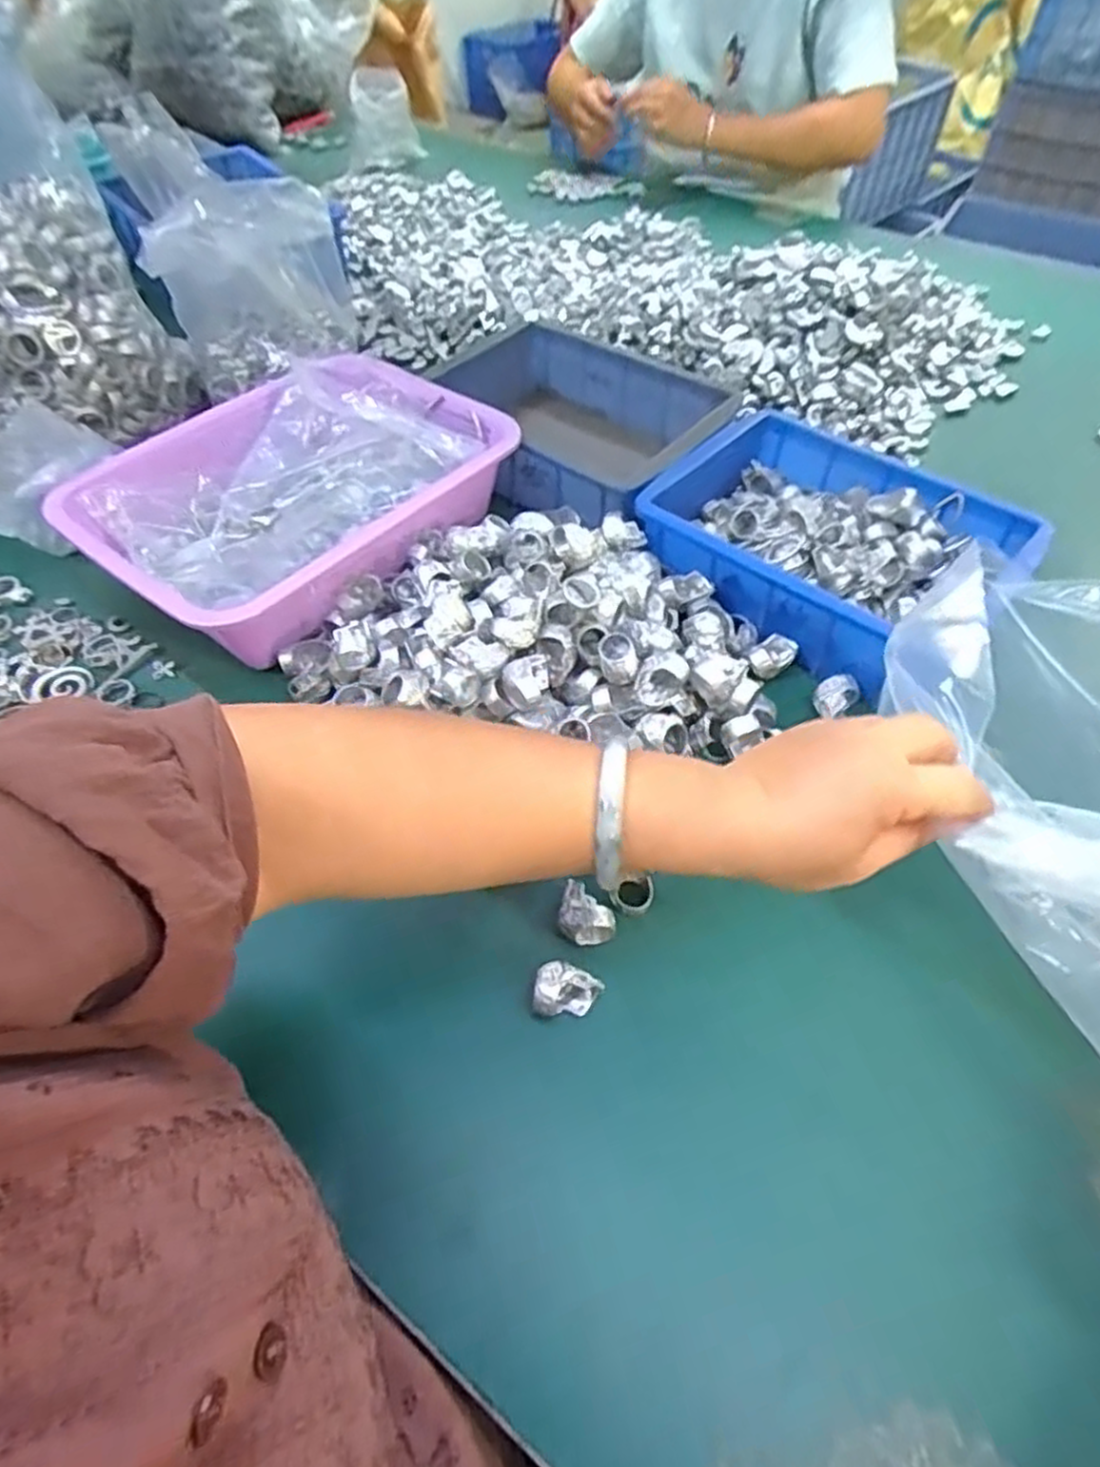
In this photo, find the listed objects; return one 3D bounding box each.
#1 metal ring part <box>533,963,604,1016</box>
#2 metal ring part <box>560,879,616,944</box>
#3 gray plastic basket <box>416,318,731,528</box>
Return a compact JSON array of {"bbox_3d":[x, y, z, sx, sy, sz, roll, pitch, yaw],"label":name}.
[{"bbox_3d":[0.009,0.132,0.388,0.035,0.023,0.022,-9,53,-7],"label":"metal ring part"},{"bbox_3d":[0.017,0.099,0.407,0.026,0.023,0.032,-20,55,-15],"label":"metal ring part"},{"bbox_3d":[0.018,-0.268,0.671,0.245,0.070,0.185,32,59,22],"label":"gray plastic basket"}]

